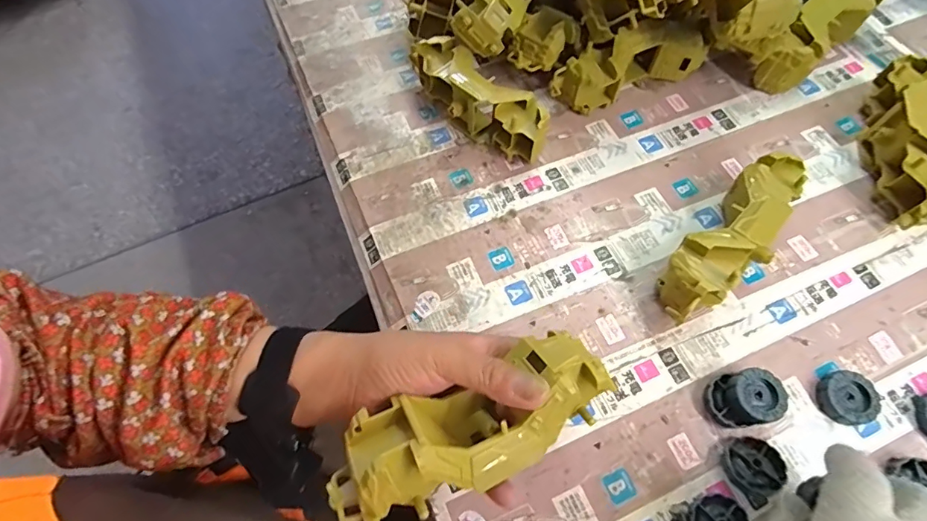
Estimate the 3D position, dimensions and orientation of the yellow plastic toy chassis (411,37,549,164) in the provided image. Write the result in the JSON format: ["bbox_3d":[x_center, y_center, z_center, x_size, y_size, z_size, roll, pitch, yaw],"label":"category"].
[{"bbox_3d":[0.012,-0.158,0.473,0.054,0.054,0.175,-39,69,-16],"label":"yellow plastic toy chassis"}]

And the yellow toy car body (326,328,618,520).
[{"bbox_3d":[0.005,0.098,0.285,0.171,0.057,0.064,-22,65,-10],"label":"yellow toy car body"}]

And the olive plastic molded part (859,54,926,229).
[{"bbox_3d":[0.395,-0.097,0.422,0.057,0.057,0.155,11,65,8],"label":"olive plastic molded part"}]

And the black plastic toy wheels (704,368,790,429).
[{"bbox_3d":[0.207,0.103,0.353,0.048,0.024,0.037,-9,64,-2],"label":"black plastic toy wheels"}]

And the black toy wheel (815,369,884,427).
[{"bbox_3d":[0.286,0.102,0.357,0.040,0.011,0.037,-1,64,2],"label":"black toy wheel"}]

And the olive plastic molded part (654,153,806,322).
[{"bbox_3d":[0.218,-0.016,0.391,0.051,0.056,0.169,40,72,19],"label":"olive plastic molded part"}]

